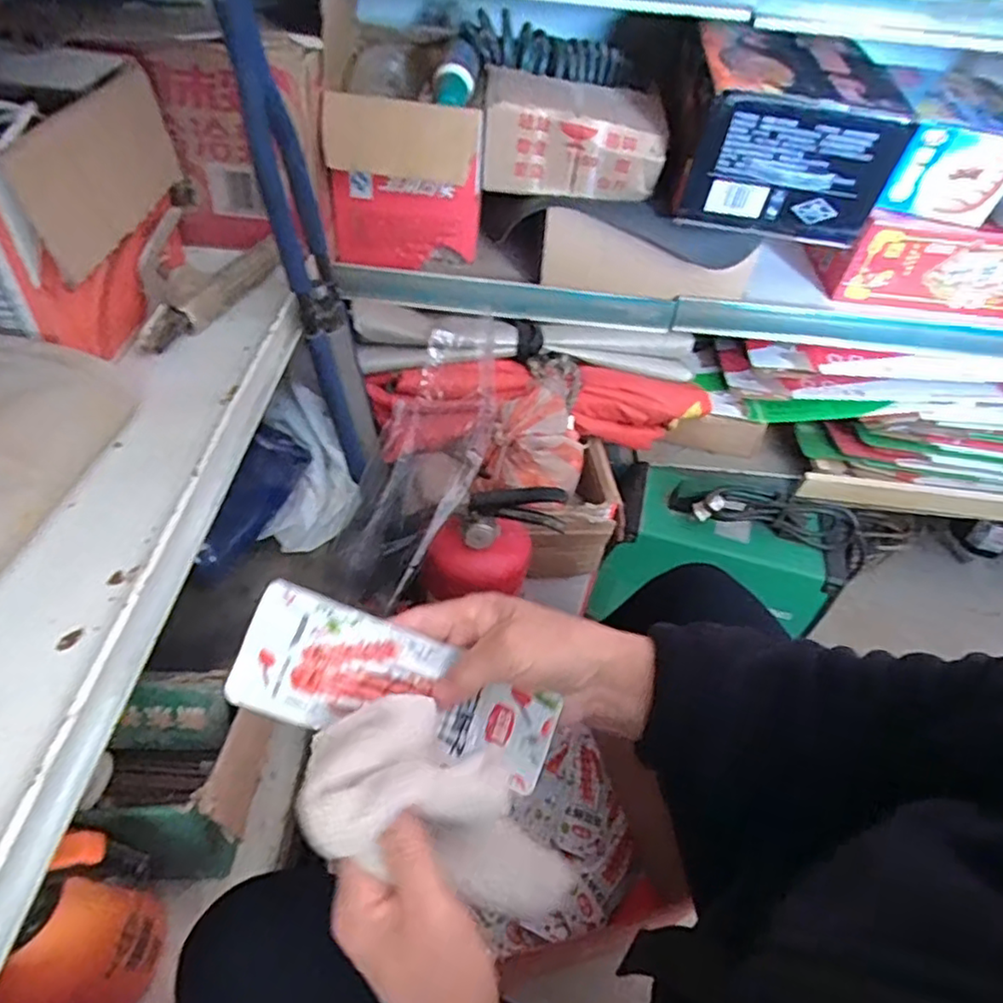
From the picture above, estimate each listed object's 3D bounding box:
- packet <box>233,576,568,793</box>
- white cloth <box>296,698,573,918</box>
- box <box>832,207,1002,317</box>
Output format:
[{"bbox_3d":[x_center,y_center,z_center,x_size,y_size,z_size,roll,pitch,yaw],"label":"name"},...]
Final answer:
[{"bbox_3d":[-0.054,0.102,0.351,0.173,0.020,0.064,21,77,-7],"label":"packet"},{"bbox_3d":[-0.017,0.156,0.315,0.065,0.158,0.073,-24,31,35],"label":"white cloth"},{"bbox_3d":[0.741,-0.360,0.995,0.407,0.128,0.072,4,45,-3],"label":"box"}]

